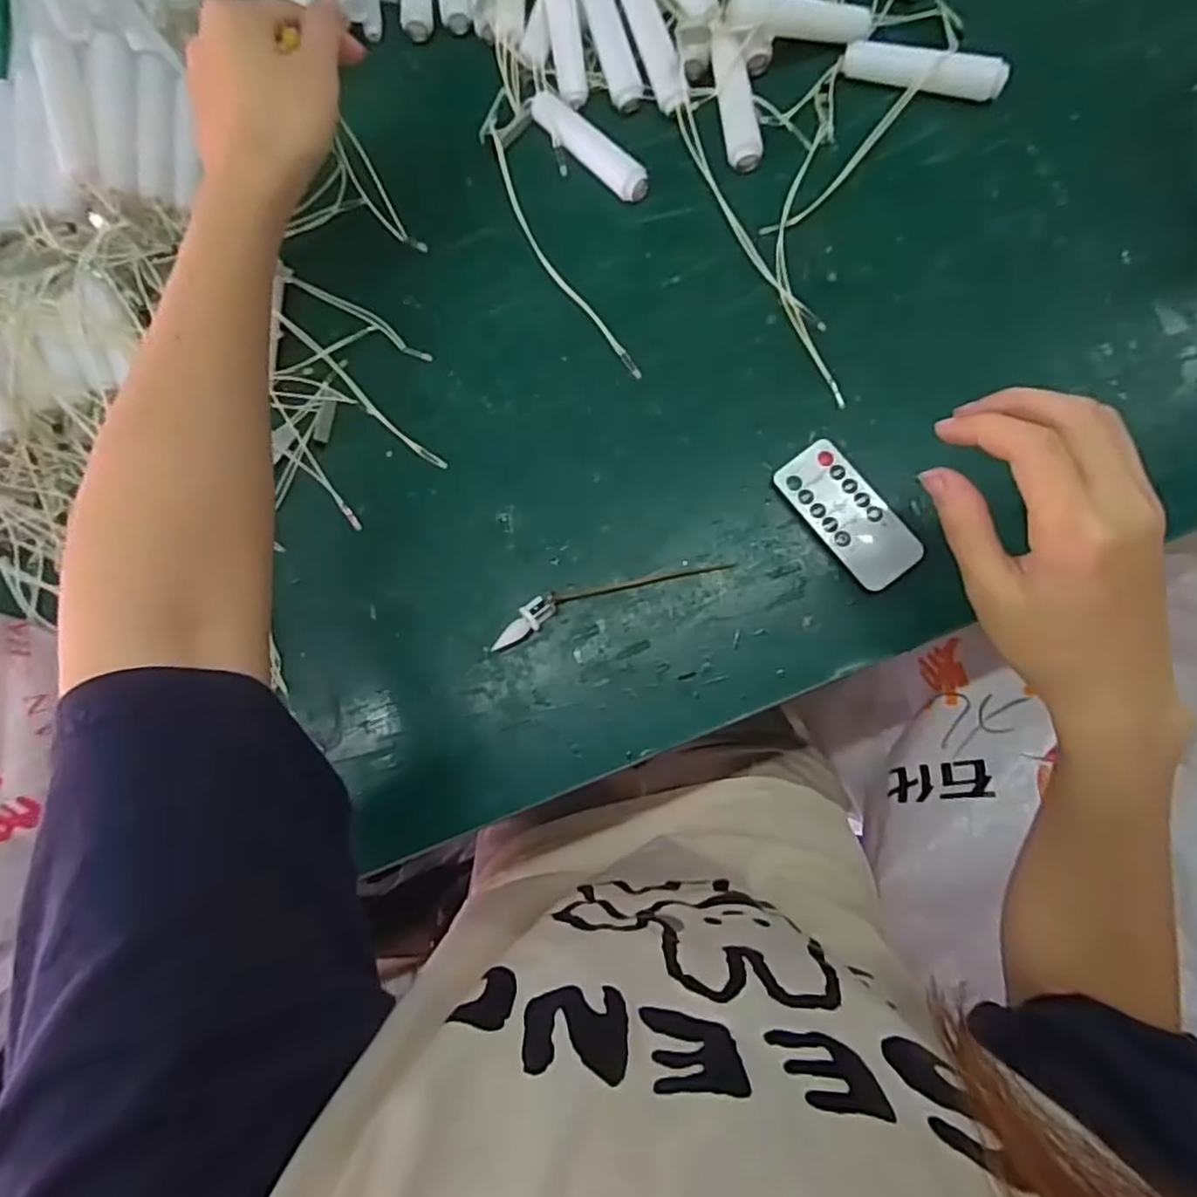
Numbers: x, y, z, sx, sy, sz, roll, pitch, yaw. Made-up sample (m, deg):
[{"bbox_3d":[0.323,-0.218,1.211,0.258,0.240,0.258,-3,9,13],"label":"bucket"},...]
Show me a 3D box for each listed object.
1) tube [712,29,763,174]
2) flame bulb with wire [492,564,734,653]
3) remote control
[{"bbox_3d":[0.082,-0.291,0.403,0.020,0.023,0.075,-8,81,5],"label":"tube"},{"bbox_3d":[0.005,-0.004,0.379,0.135,0.011,0.020,-21,80,3],"label":"flame bulb with wire"},{"bbox_3d":[0.134,-0.046,0.371,0.037,0.011,0.085,-36,80,0],"label":"remote control"}]

